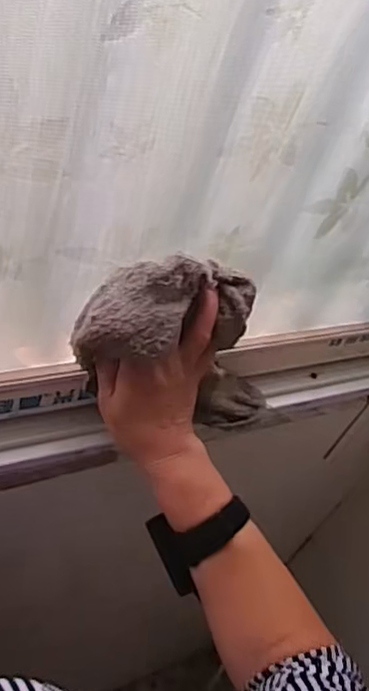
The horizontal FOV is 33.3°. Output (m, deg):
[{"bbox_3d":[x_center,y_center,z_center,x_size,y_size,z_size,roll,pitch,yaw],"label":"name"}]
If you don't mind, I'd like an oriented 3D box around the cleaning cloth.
[{"bbox_3d":[0.015,0.009,0.543,0.137,0.246,0.060,-35,52,10],"label":"cleaning cloth"}]

